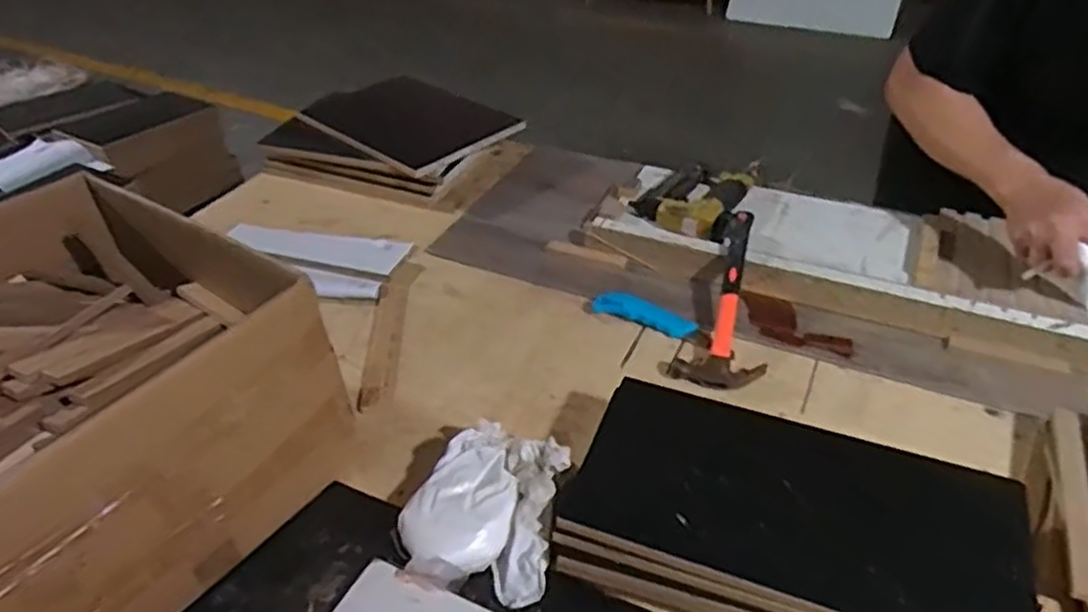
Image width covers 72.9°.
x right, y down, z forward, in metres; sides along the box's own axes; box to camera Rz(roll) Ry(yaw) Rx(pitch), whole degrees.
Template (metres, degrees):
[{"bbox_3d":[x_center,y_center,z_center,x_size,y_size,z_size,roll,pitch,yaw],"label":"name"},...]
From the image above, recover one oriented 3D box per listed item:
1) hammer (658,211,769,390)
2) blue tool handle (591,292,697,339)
[{"bbox_3d":[0.226,-0.014,0.899,0.112,0.032,0.254,11,59,18],"label":"hammer"},{"bbox_3d":[0.125,0.012,0.918,0.128,0.027,0.031,16,42,22],"label":"blue tool handle"}]

